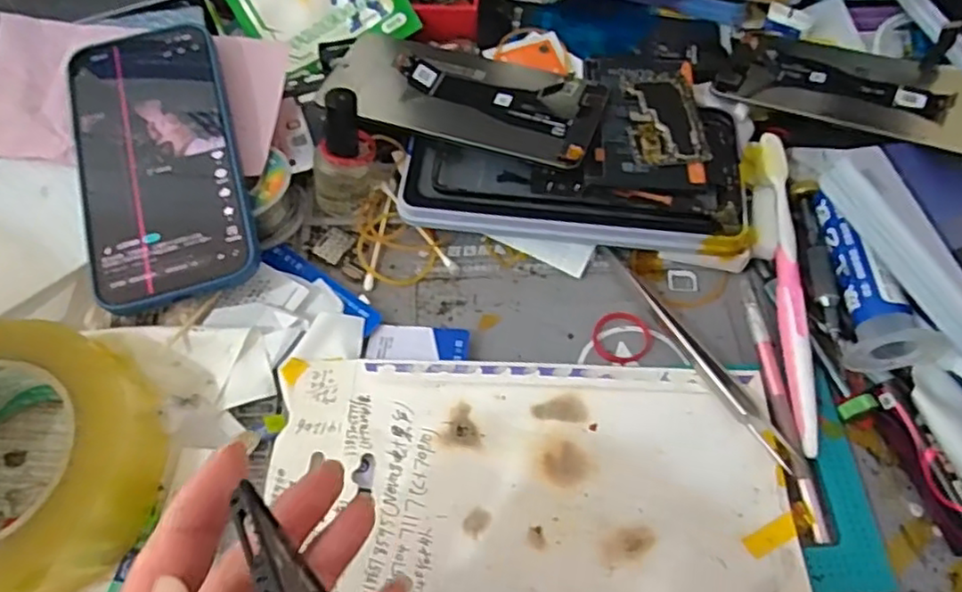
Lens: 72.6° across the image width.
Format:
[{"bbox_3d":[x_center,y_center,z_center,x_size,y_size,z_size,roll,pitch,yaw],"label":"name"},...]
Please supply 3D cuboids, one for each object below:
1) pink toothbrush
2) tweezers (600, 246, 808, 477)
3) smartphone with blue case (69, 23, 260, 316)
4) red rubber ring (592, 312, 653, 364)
[{"bbox_3d":[0.162,-0.010,0.346,0.012,0.019,0.181,4,60,1],"label":"pink toothbrush"},{"bbox_3d":[0.111,0.025,0.335,0.015,0.009,0.148,-24,63,-14],"label":"tweezers"},{"bbox_3d":[-0.173,-0.075,0.350,0.079,0.006,0.167,-16,72,-6],"label":"smartphone with blue case"},{"bbox_3d":[0.075,0.022,0.350,0.031,0.004,0.029,1,60,-1],"label":"red rubber ring"}]

